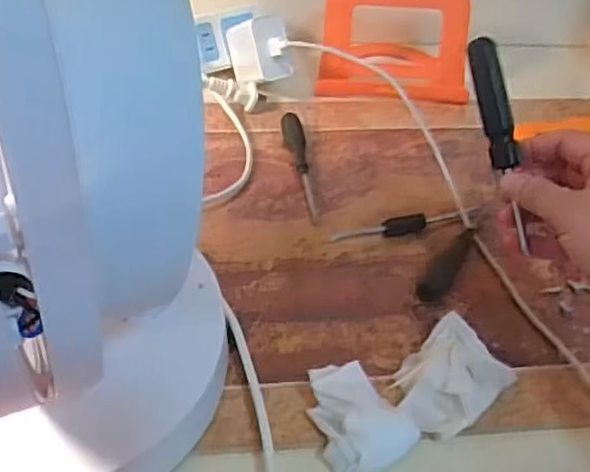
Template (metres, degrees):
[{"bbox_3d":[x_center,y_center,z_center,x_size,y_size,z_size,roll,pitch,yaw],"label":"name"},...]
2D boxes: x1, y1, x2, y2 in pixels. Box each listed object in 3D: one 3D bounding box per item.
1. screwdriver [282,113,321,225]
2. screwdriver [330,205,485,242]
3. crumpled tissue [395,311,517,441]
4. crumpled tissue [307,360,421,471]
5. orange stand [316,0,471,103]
[{"bbox_3d":[0.007,-0.057,0.543,0.016,0.016,0.119,-6,45,-11],"label":"screwdriver"},{"bbox_3d":[0.084,-0.010,0.504,0.118,0.013,0.013,-13,47,-18],"label":"screwdriver"},{"bbox_3d":[0.090,0.084,0.402,0.070,0.017,0.053,-31,54,-31],"label":"crumpled tissue"},{"bbox_3d":[0.033,0.098,0.377,0.049,0.026,0.060,-21,50,-24],"label":"crumpled tissue"},{"bbox_3d":[0.096,-0.185,0.633,0.136,0.086,0.063,8,44,3],"label":"orange stand"}]

